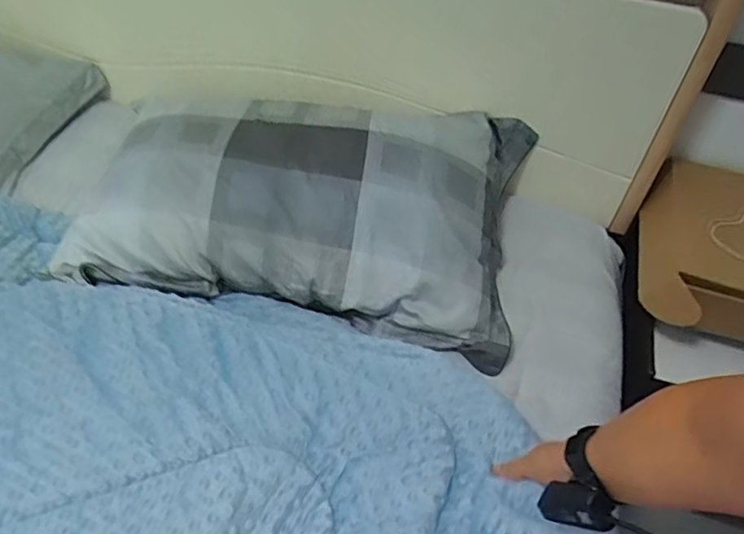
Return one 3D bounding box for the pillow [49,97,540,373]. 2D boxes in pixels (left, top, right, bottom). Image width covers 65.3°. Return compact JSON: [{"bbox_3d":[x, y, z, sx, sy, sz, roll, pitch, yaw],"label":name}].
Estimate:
[{"bbox_3d":[-0.090,-0.113,0.904,0.654,0.170,0.399,9,47,2],"label":"pillow"}]

